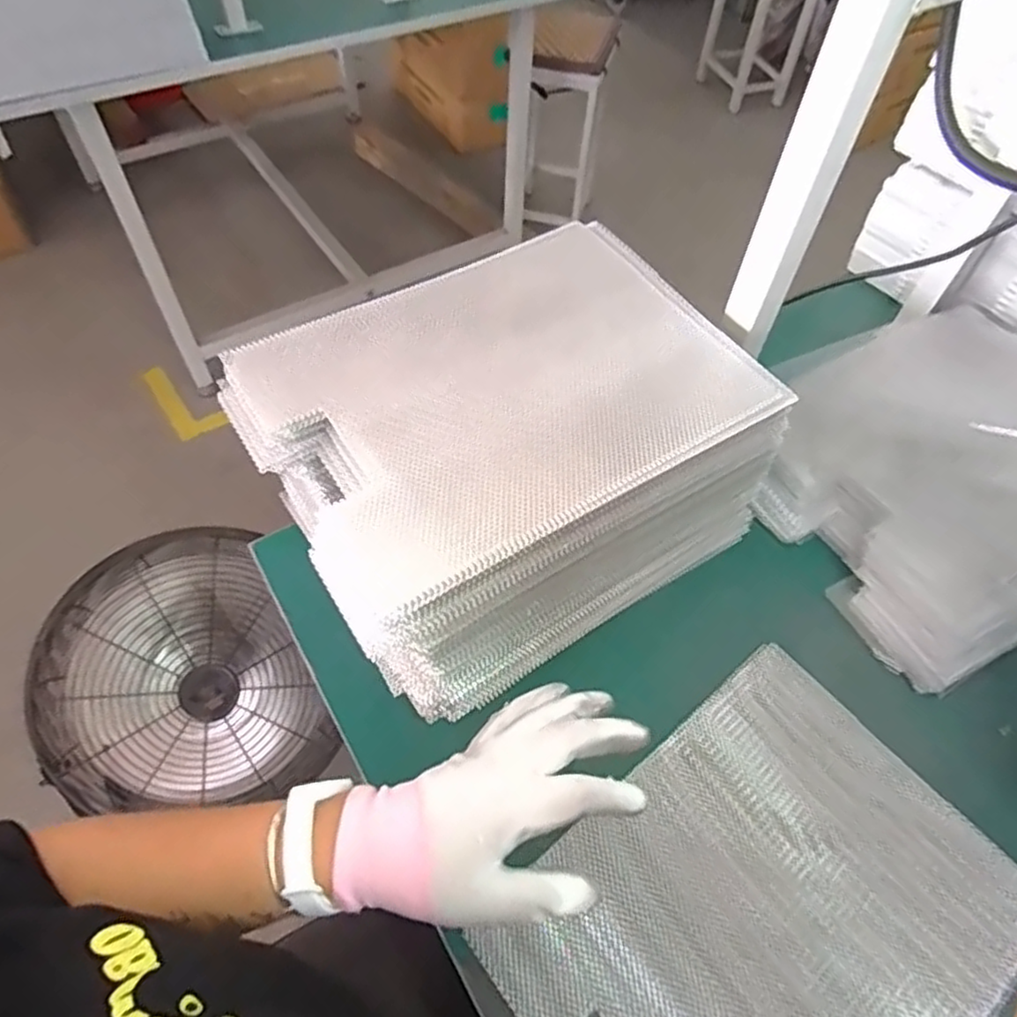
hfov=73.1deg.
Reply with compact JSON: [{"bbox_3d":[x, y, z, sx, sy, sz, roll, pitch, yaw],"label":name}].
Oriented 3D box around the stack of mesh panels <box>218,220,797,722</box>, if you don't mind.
[{"bbox_3d":[0.007,-0.044,0.565,0.364,0.191,0.257,-28,60,-20],"label":"stack of mesh panels"}]

